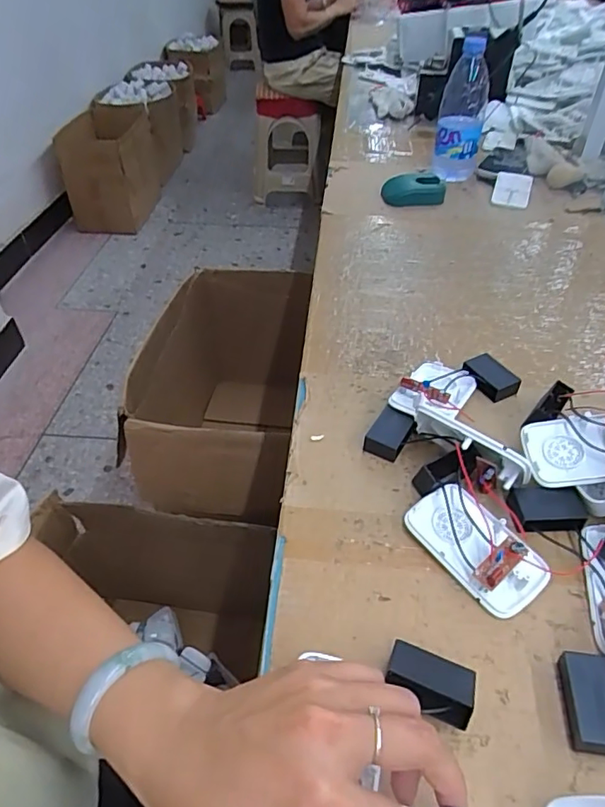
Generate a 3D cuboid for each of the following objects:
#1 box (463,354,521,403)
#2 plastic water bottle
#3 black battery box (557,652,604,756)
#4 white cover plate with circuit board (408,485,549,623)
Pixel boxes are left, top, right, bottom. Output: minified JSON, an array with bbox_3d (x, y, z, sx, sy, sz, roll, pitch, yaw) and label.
[{"bbox_3d":[0.179,-0.024,0.505,0.032,0.019,0.047,-24,49,-25],"label":"box"},{"bbox_3d":[0.264,-0.482,0.871,0.074,0.193,0.080,13,44,12],"label":"plastic water bottle"},{"bbox_3d":[0.165,0.170,0.299,0.032,0.021,0.048,9,44,8],"label":"black battery box"},{"bbox_3d":[0.121,0.099,0.372,0.056,0.019,0.094,-25,49,-26],"label":"white cover plate with circuit board"}]

